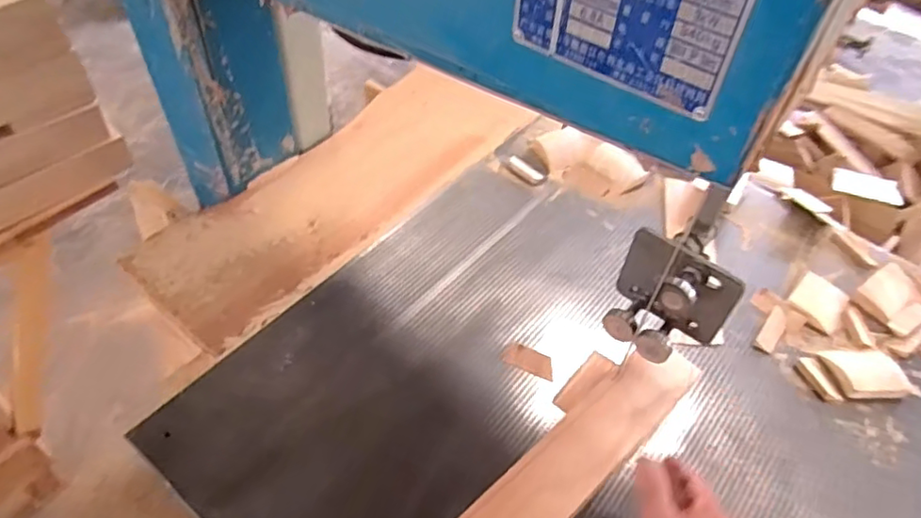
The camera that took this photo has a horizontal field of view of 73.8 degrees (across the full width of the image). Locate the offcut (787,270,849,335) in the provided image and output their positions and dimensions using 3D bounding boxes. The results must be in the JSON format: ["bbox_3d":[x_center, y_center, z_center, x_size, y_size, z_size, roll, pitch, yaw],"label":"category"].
[{"bbox_3d":[0.426,0.048,0.725,0.057,0.008,0.064,34,56,22],"label":"offcut"}]

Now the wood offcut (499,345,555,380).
[{"bbox_3d":[0.074,0.110,0.658,0.056,0.016,0.022,18,51,11],"label":"wood offcut"}]

